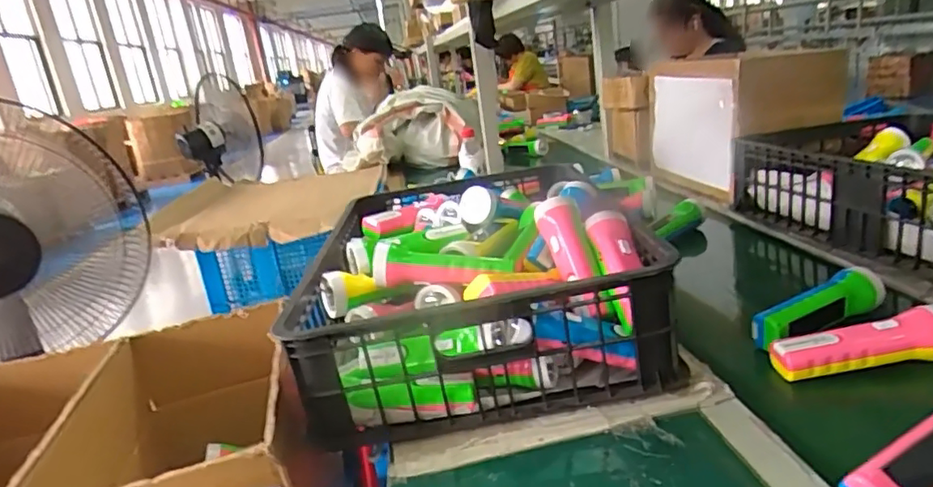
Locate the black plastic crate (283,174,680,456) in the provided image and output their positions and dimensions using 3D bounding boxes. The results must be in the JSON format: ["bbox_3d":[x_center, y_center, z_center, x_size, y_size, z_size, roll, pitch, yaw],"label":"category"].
[{"bbox_3d":[0.000,0.031,0.806,0.391,0.140,0.505,-8,17,-1],"label":"black plastic crate"}]

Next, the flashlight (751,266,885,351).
[{"bbox_3d":[0.398,0.070,0.668,0.171,0.043,0.044,-15,19,-21],"label":"flashlight"}]

